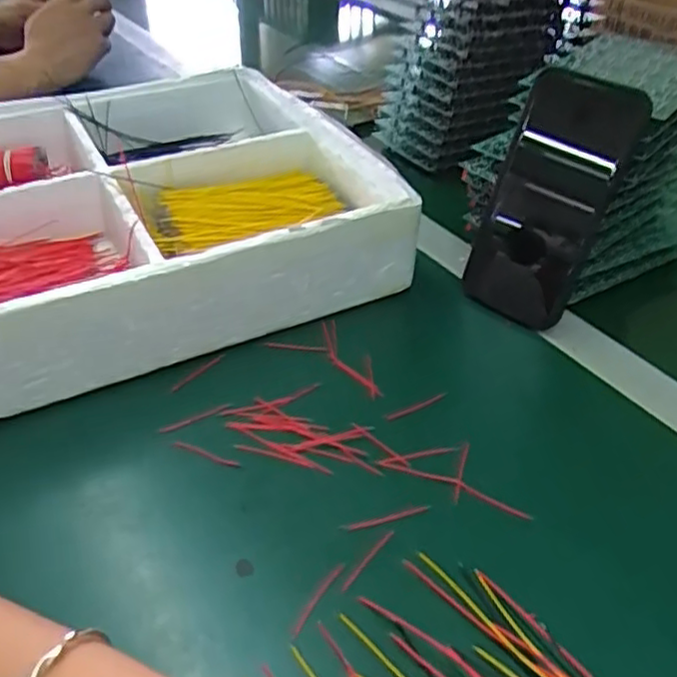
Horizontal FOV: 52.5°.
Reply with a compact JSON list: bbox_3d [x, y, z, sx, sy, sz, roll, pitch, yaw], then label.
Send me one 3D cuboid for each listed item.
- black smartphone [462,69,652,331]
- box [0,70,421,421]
[{"bbox_3d":[0.144,-0.091,0.473,0.074,0.167,0.017,23,25,13],"label":"black smartphone"},{"bbox_3d":[-0.179,-0.100,0.546,0.369,0.082,0.326,-18,43,-20],"label":"box"}]

